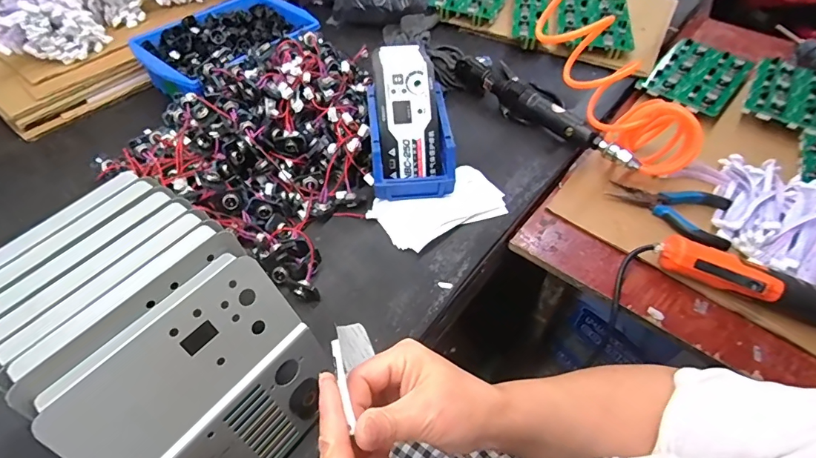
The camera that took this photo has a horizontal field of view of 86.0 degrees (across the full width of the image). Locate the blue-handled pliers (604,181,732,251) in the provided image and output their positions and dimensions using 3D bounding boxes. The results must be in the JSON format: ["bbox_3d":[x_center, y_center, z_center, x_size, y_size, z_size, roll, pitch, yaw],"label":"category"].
[{"bbox_3d":[0.355,-0.040,0.584,0.148,0.014,0.088,29,57,21],"label":"blue-handled pliers"}]

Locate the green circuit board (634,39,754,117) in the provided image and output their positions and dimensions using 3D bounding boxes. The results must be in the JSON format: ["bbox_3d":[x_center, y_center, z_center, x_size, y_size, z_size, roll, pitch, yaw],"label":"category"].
[{"bbox_3d":[0.515,-0.278,0.776,0.131,0.027,0.209,35,55,23],"label":"green circuit board"}]

